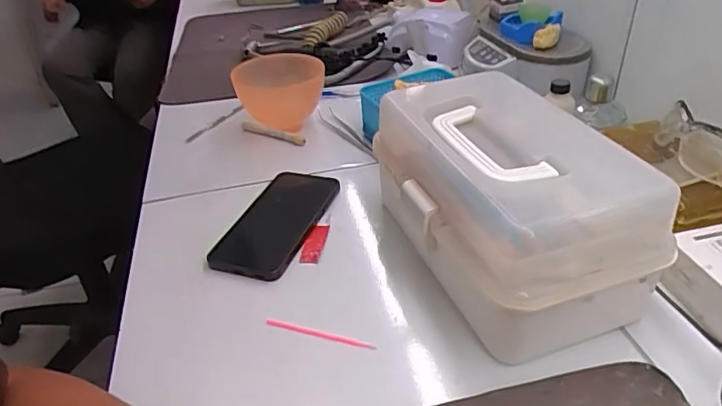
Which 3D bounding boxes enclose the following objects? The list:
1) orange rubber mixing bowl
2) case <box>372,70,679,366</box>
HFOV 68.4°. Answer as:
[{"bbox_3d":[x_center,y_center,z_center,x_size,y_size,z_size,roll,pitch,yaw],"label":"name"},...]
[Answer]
[{"bbox_3d":[-0.107,-0.144,0.722,0.119,0.088,0.131,-8,35,-5],"label":"orange rubber mixing bowl"},{"bbox_3d":[0.118,-0.004,0.463,0.154,0.134,0.263,-13,36,-13],"label":"case"}]

